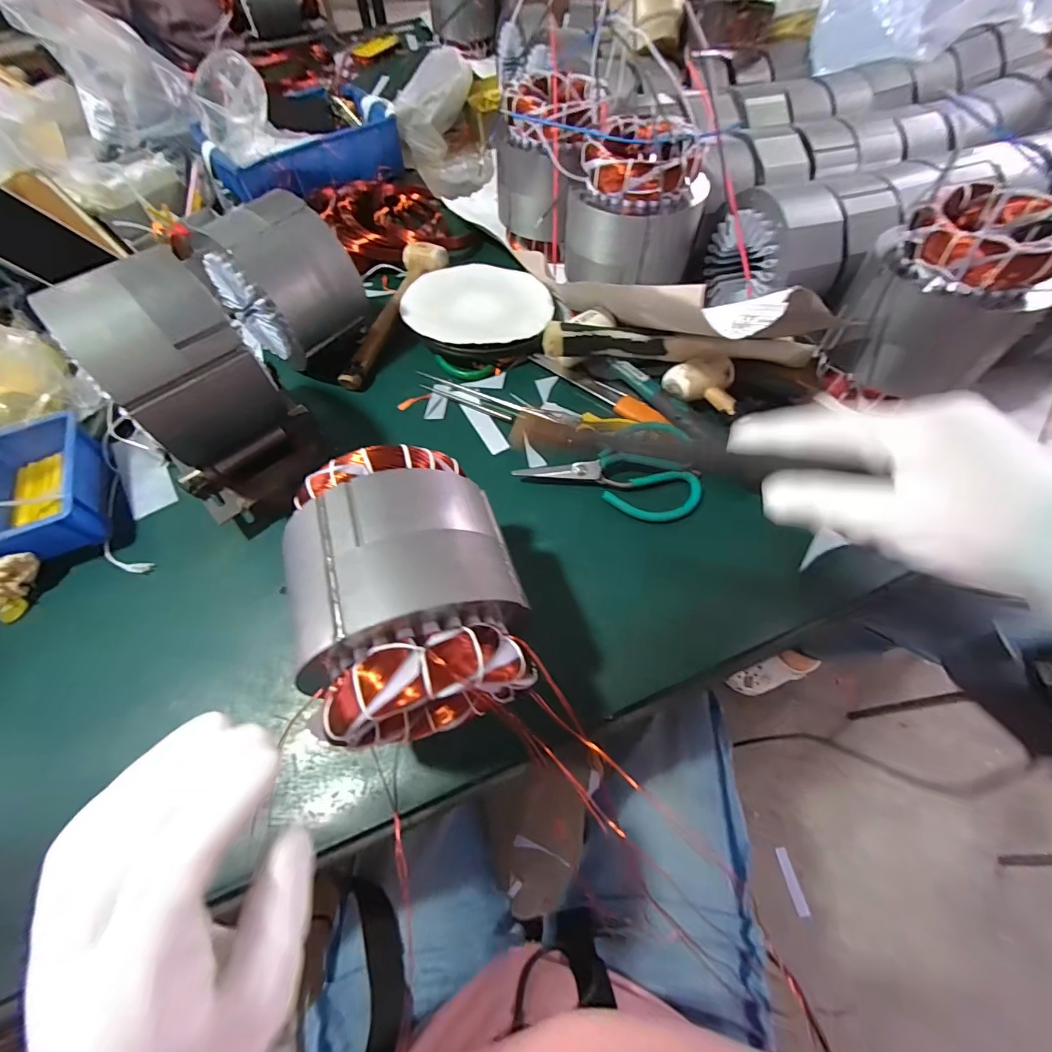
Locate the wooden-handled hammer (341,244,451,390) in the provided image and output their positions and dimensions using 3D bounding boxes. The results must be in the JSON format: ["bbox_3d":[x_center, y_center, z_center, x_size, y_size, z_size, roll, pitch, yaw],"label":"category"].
[{"bbox_3d":[-0.179,-0.287,0.597,0.058,0.039,0.262,14,62,9],"label":"wooden-handled hammer"}]

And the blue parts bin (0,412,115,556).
[{"bbox_3d":[-0.503,-0.036,0.464,0.104,0.058,0.156,-21,62,-10],"label":"blue parts bin"}]

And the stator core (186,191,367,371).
[{"bbox_3d":[-0.285,-0.283,0.519,0.148,0.151,0.111,31,66,17],"label":"stator core"}]

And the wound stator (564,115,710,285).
[{"bbox_3d":[0.133,-0.385,0.541,0.144,0.130,0.127,35,68,19],"label":"wound stator"}]

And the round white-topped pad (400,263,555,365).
[{"bbox_3d":[-0.063,-0.288,0.599,0.192,0.038,0.182,-1,61,1],"label":"round white-topped pad"}]

